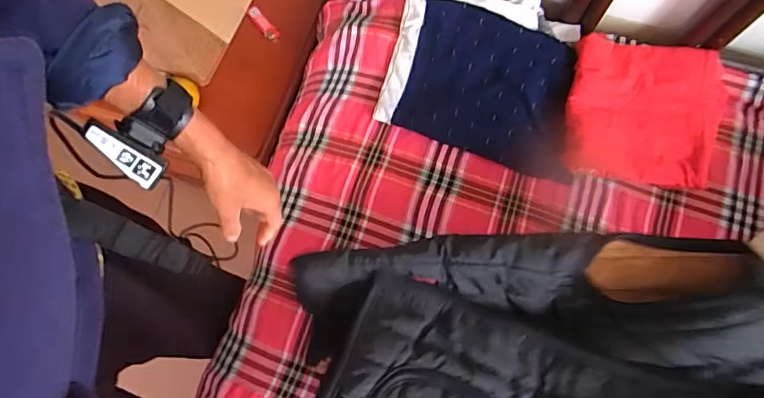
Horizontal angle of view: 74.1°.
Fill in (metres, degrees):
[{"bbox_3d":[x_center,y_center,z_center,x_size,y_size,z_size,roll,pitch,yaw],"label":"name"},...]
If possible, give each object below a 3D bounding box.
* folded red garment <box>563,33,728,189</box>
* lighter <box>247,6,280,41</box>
[{"bbox_3d":[0.380,-0.123,0.726,0.222,0.027,0.198,10,85,-2],"label":"folded red garment"},{"bbox_3d":[-0.221,-0.325,0.932,0.025,0.016,0.081,-40,77,-10],"label":"lighter"}]

